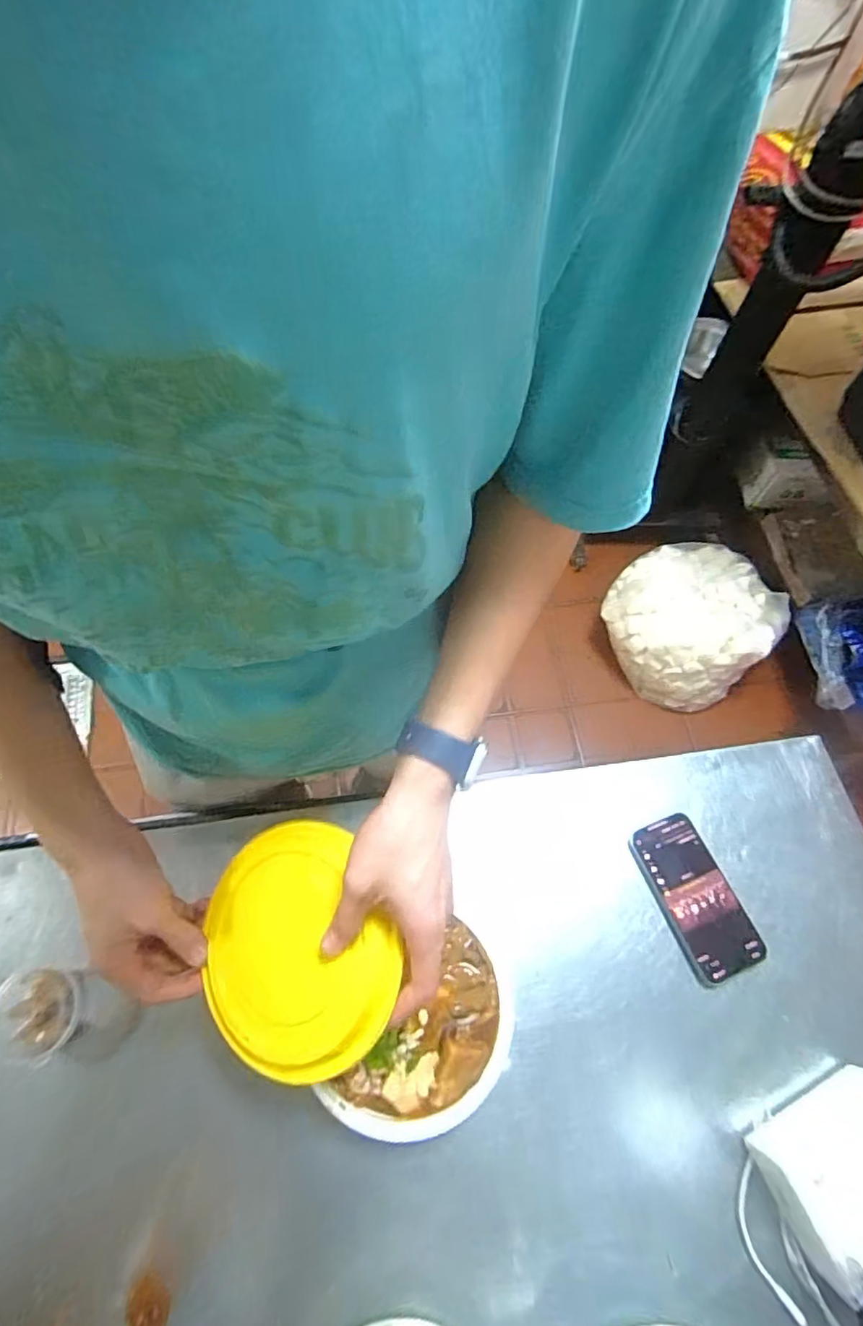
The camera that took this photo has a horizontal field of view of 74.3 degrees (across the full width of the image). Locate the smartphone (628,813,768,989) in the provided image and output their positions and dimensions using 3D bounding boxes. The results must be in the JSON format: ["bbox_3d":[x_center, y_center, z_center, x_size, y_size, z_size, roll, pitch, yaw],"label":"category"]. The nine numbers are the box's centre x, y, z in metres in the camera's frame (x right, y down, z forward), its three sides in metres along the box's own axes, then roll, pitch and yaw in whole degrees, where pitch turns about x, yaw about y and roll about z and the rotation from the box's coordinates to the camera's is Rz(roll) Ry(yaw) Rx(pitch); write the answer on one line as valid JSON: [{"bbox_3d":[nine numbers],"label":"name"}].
[{"bbox_3d":[0.250,0.222,0.545,0.070,0.016,0.145,-17,67,-11],"label":"smartphone"}]

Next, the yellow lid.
[{"bbox_3d":[-0.096,0.196,0.403,0.148,0.017,0.160,-8,65,17],"label":"yellow lid"}]

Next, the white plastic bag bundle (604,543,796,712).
[{"bbox_3d":[0.633,-0.091,1.464,0.363,0.259,0.342,1,65,-3],"label":"white plastic bag bundle"}]

